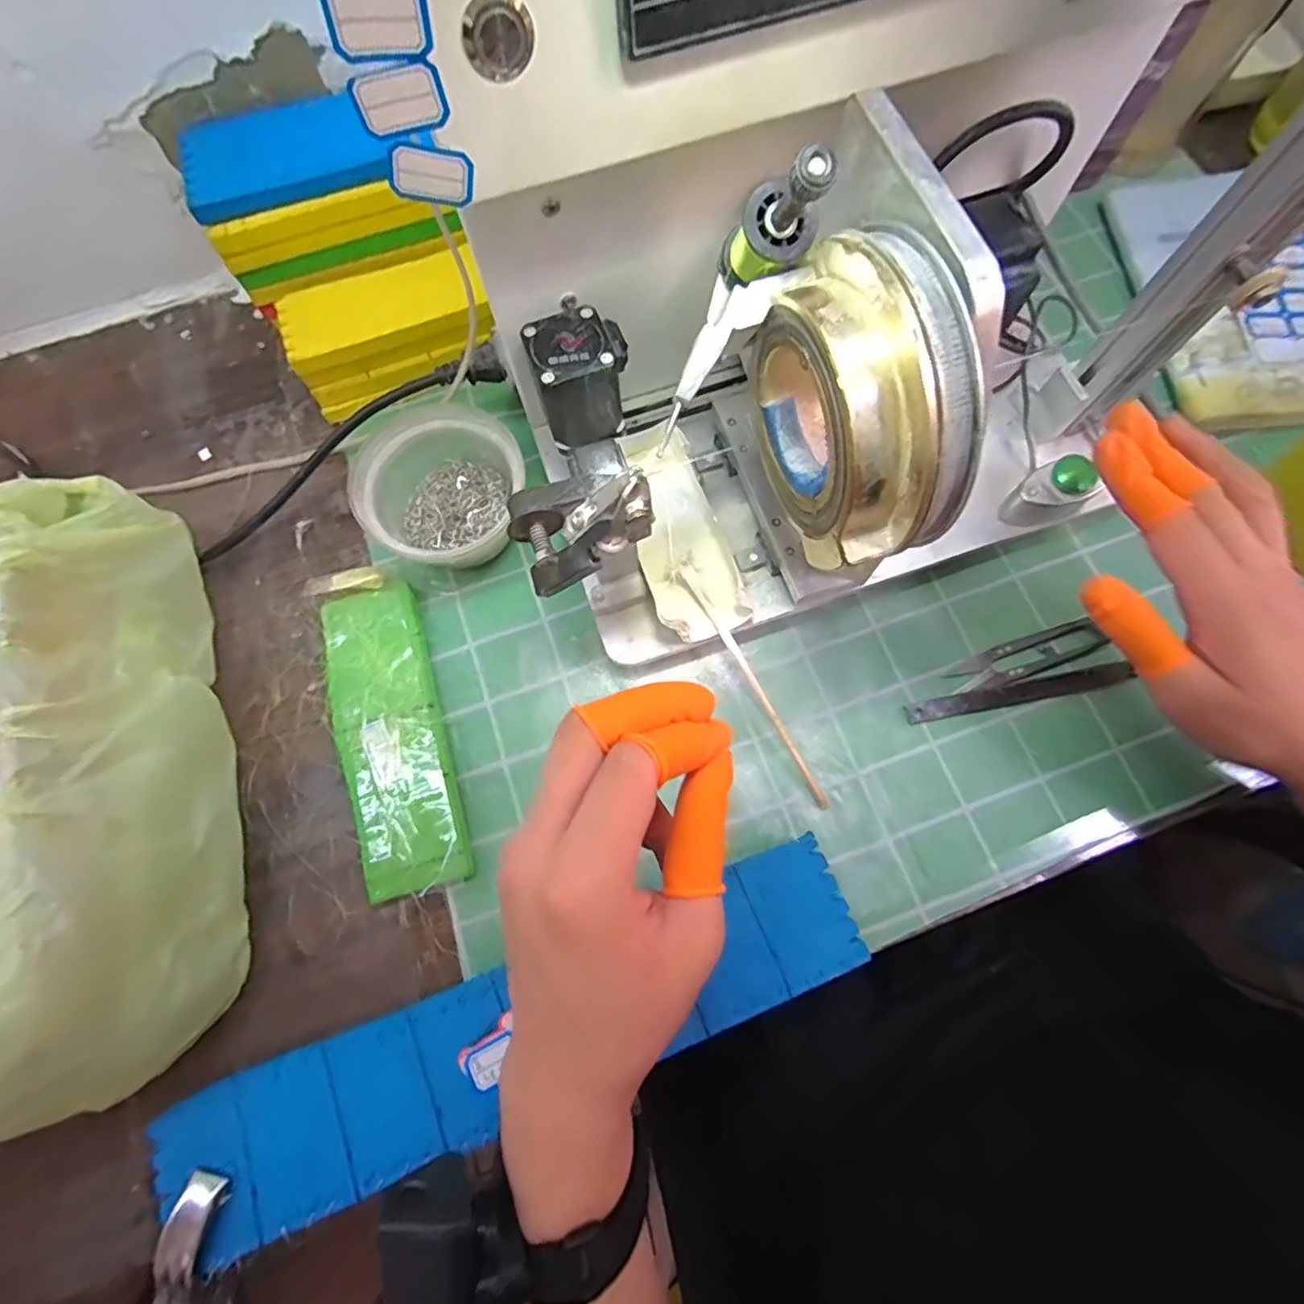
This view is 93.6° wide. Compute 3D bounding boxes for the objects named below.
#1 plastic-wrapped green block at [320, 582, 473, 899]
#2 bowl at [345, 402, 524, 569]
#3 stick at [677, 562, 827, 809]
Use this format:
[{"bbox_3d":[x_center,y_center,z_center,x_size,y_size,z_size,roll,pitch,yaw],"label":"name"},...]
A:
[{"bbox_3d":[-0.150,0.047,0.353,0.057,0.016,0.178,-17,74,-4],"label":"plastic-wrapped green block"},{"bbox_3d":[-0.128,-0.101,0.385,0.098,0.054,0.092,-14,73,-3],"label":"bowl"},{"bbox_3d":[0.058,0.018,0.348,0.007,0.007,0.157,-29,87,-7],"label":"stick"}]

